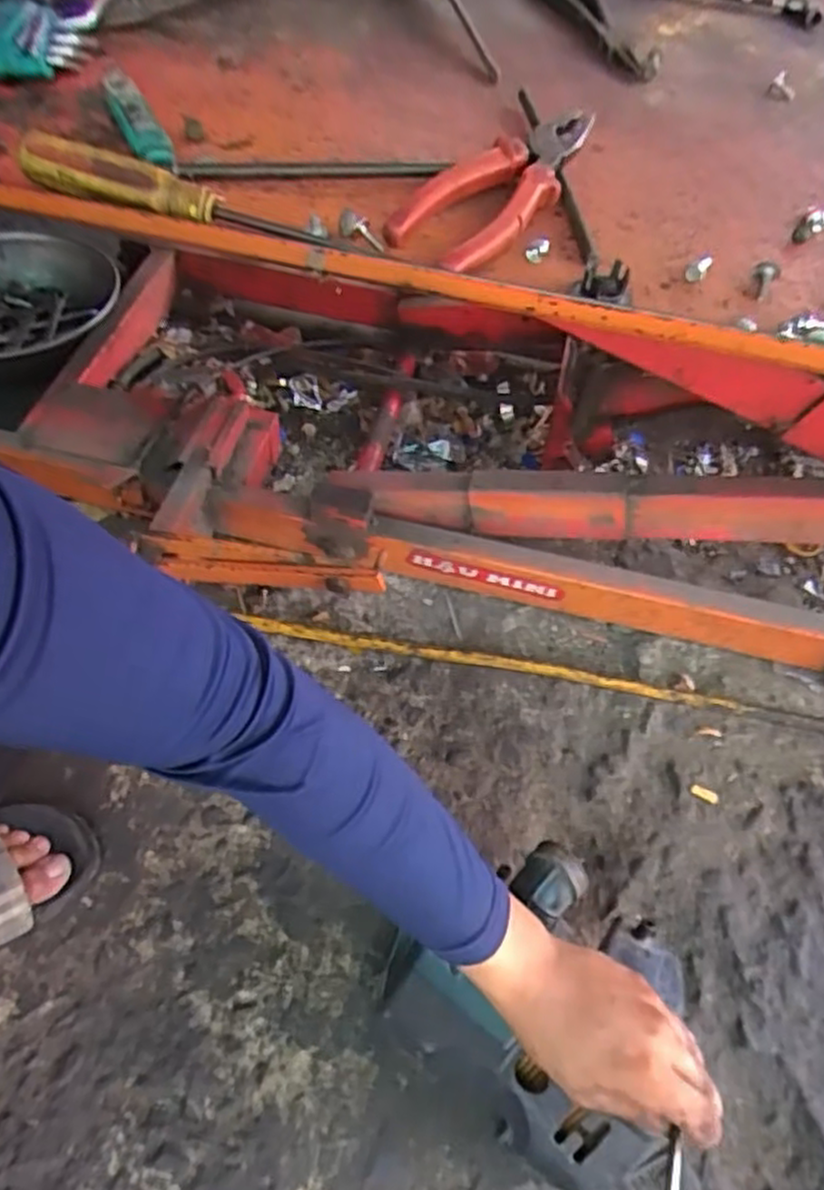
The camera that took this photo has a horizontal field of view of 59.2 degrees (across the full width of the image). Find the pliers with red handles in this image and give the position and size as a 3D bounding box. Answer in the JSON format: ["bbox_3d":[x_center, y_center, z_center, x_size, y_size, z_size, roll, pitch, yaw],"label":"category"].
[{"bbox_3d":[0.054,-0.253,0.443,0.064,0.026,0.168,33,60,15],"label":"pliers with red handles"}]

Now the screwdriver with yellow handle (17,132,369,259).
[{"bbox_3d":[-0.124,-0.223,0.407,0.201,0.025,0.021,15,58,6],"label":"screwdriver with yellow handle"}]

